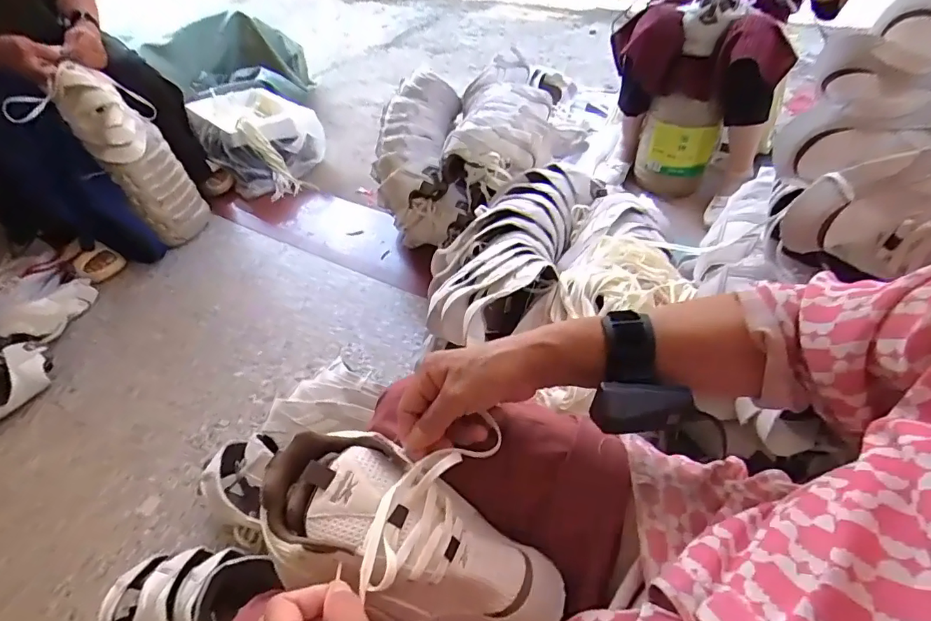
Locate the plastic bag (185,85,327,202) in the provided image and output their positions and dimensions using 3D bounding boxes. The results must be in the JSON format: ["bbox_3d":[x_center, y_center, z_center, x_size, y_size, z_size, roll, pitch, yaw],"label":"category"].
[{"bbox_3d":[-0.670,-0.548,1.591,0.471,0.182,0.306,35,60,31],"label":"plastic bag"}]

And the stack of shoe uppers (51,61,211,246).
[{"bbox_3d":[-0.796,-0.354,1.236,0.171,0.453,0.127,-32,53,-21],"label":"stack of shoe uppers"}]

